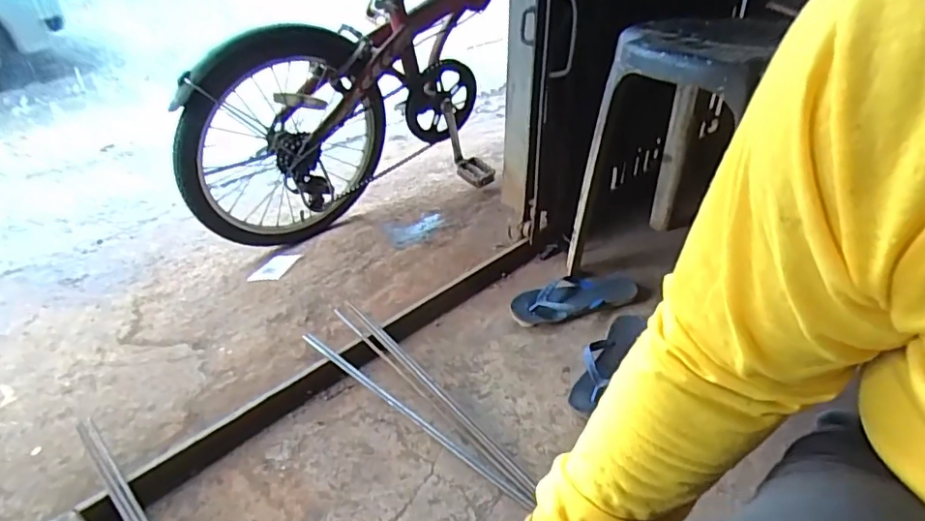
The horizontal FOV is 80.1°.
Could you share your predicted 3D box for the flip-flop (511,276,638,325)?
[{"bbox_3d":[0.199,0.061,0.973,0.239,0.031,0.084,-14,36,-20],"label":"flip-flop"}]

